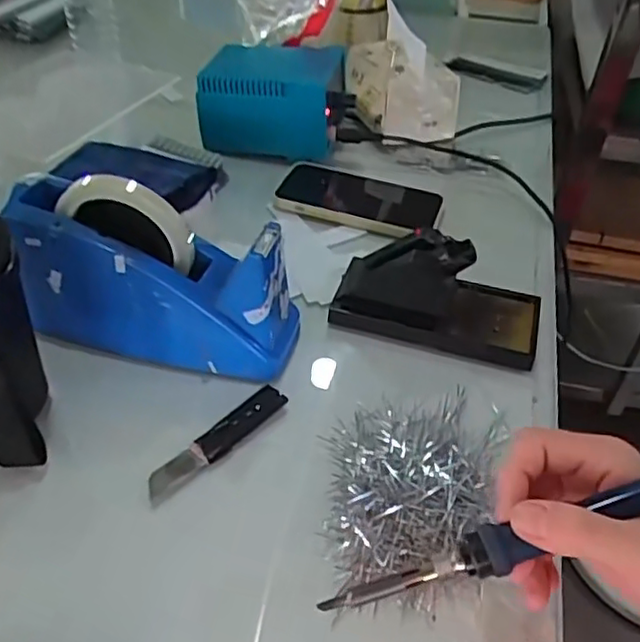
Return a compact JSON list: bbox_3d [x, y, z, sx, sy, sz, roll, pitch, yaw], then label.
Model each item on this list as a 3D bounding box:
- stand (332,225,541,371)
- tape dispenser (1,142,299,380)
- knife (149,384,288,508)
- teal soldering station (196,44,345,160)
[{"bbox_3d":[0.094,-0.027,0.508,0.158,0.076,0.073,14,44,11],"label":"stand"},{"bbox_3d":[-0.117,-0.046,0.454,0.198,0.139,0.069,13,44,10],"label":"tape dispenser"},{"bbox_3d":[-0.068,0.078,0.426,0.021,0.011,0.111,35,51,29],"label":"knife"},{"bbox_3d":[-0.054,-0.241,0.706,0.141,0.091,0.110,7,43,3],"label":"teal soldering station"}]

